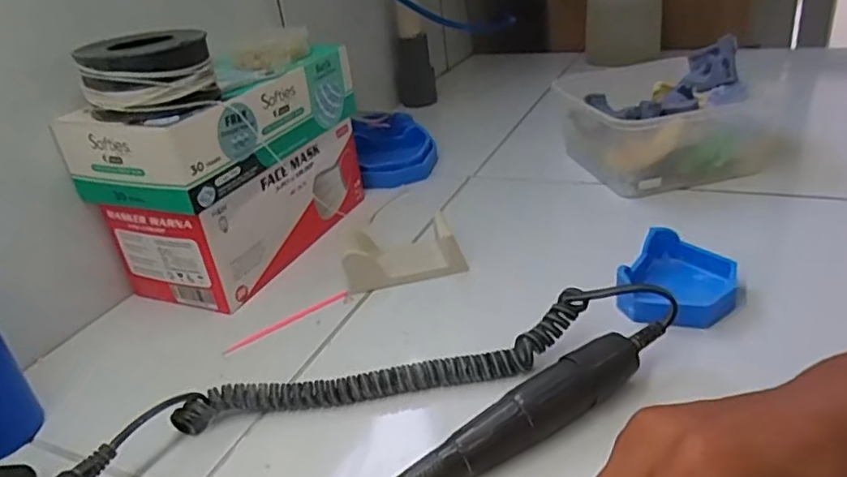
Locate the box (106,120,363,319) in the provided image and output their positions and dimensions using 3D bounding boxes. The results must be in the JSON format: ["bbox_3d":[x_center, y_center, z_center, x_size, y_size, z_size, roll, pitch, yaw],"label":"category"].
[{"bbox_3d":[-0.141,-0.032,0.516,0.103,0.082,0.198,6,31,25],"label":"box"}]

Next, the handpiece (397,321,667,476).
[{"bbox_3d":[0.054,0.087,0.306,0.179,0.026,0.024,-23,31,-27],"label":"handpiece"}]

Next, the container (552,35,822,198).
[{"bbox_3d":[0.226,-0.110,0.576,0.158,0.086,0.123,-11,28,-6],"label":"container"}]

